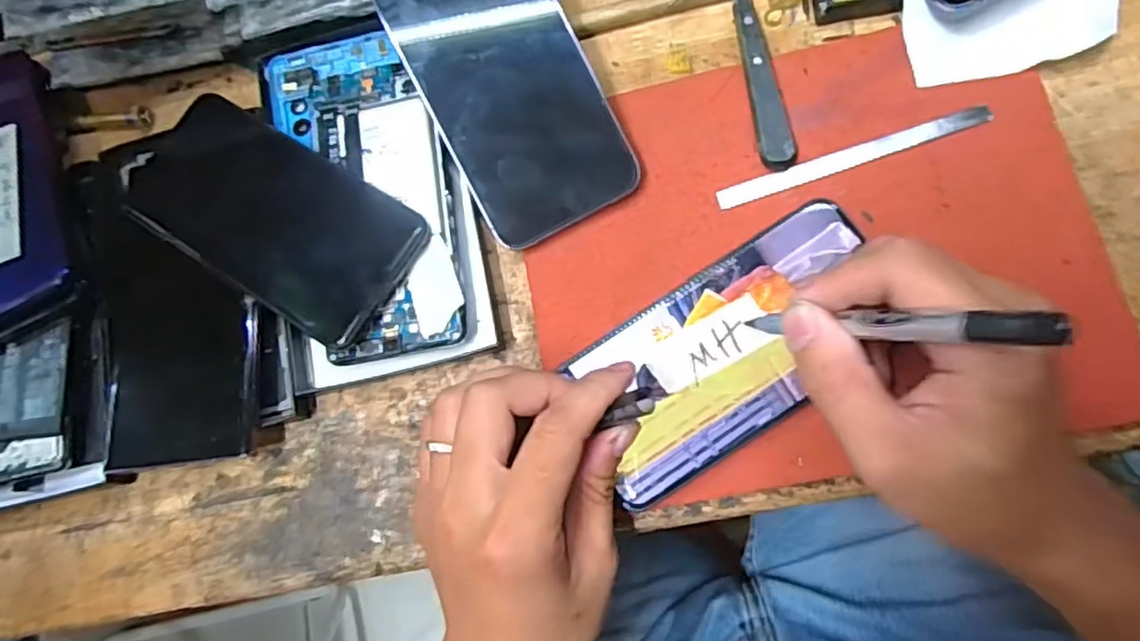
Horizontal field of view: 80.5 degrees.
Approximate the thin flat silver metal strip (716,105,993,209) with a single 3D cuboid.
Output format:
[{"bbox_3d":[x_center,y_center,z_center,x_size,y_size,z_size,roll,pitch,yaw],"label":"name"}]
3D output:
[{"bbox_3d":[0.133,-0.077,0.317,0.129,0.004,0.009,-18,77,4],"label":"thin flat silver metal strip"}]

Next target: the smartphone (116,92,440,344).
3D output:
[{"bbox_3d":[-0.150,-0.053,0.331,0.153,0.011,0.076,30,85,12],"label":"smartphone"}]

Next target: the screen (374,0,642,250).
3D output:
[{"bbox_3d":[-0.034,-0.119,0.319,0.076,0.009,0.158,-27,96,1],"label":"screen"}]

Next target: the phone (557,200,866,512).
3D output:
[{"bbox_3d":[0.072,0.012,0.303,0.149,0.010,0.075,-35,81,0],"label":"phone"}]

